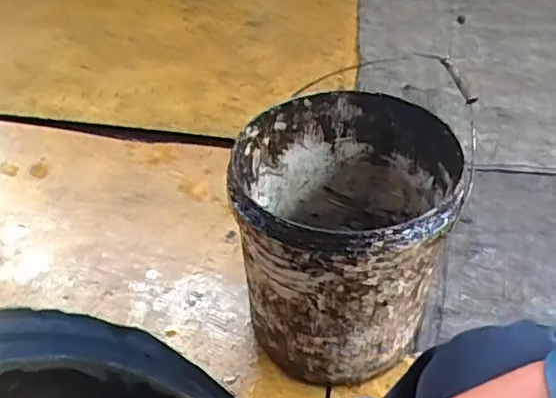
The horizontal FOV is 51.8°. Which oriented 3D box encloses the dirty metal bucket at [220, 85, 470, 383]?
[{"bbox_3d":[0.094,0.056,0.798,0.270,0.297,0.275,0,46,0],"label":"dirty metal bucket"}]

